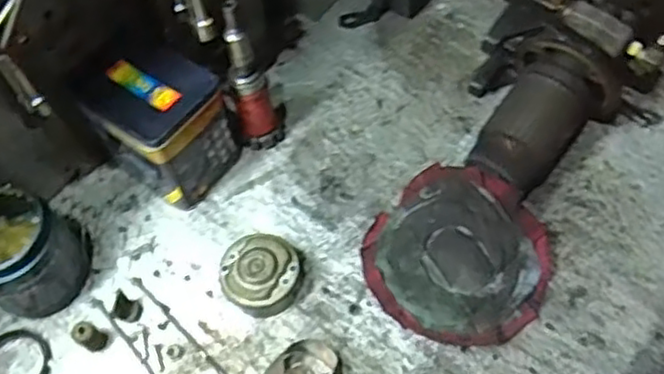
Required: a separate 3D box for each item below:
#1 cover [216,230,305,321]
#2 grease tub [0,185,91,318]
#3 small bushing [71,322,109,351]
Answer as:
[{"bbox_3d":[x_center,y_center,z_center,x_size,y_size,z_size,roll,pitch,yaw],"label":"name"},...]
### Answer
[{"bbox_3d":[-0.066,0.082,0.648,0.074,0.034,0.072,-1,61,2],"label":"cover"},{"bbox_3d":[-0.281,0.056,0.626,0.085,0.095,0.094,32,67,18],"label":"grease tub"},{"bbox_3d":[-0.218,0.133,0.618,0.022,0.039,0.020,-1,61,2],"label":"small bushing"}]

